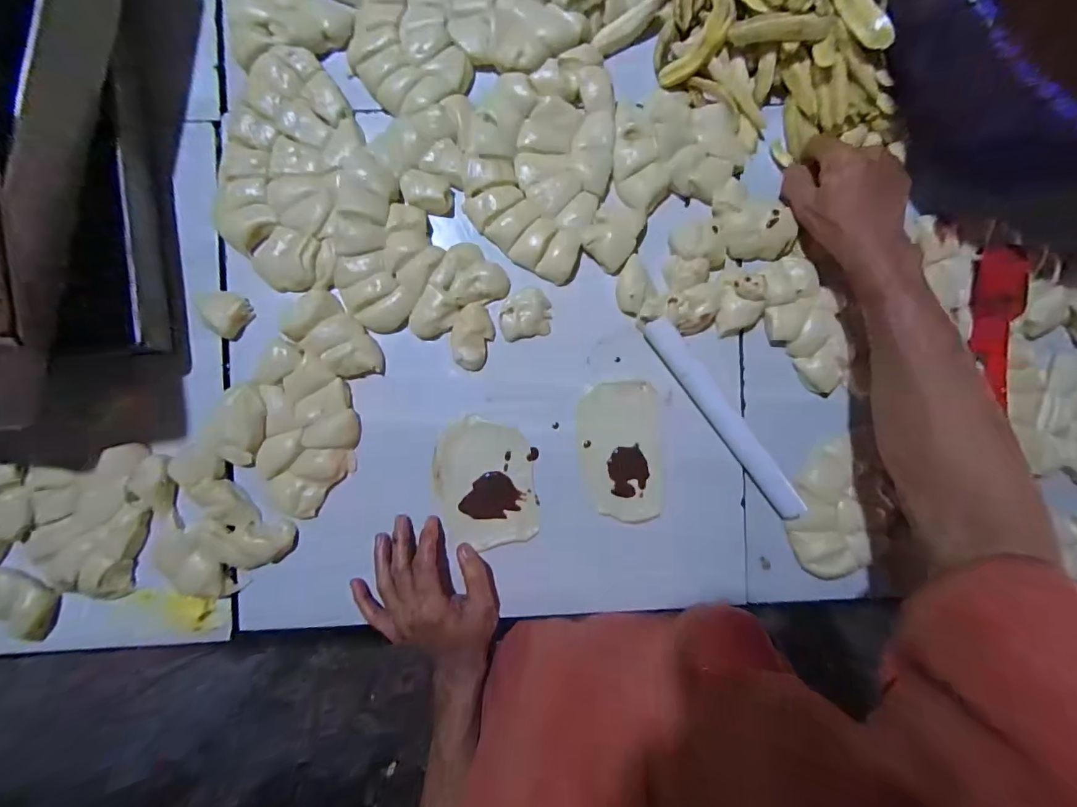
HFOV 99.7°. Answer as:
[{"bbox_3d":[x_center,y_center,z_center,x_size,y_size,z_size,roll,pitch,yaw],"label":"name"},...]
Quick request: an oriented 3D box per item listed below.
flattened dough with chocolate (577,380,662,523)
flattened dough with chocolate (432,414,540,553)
[{"bbox_3d":[0.082,0.048,0.447,0.080,0.004,0.136,-4,92,-1],"label":"flattened dough with chocolate"},{"bbox_3d":[-0.051,0.077,0.442,0.097,0.012,0.121,-1,92,-1],"label":"flattened dough with chocolate"}]

